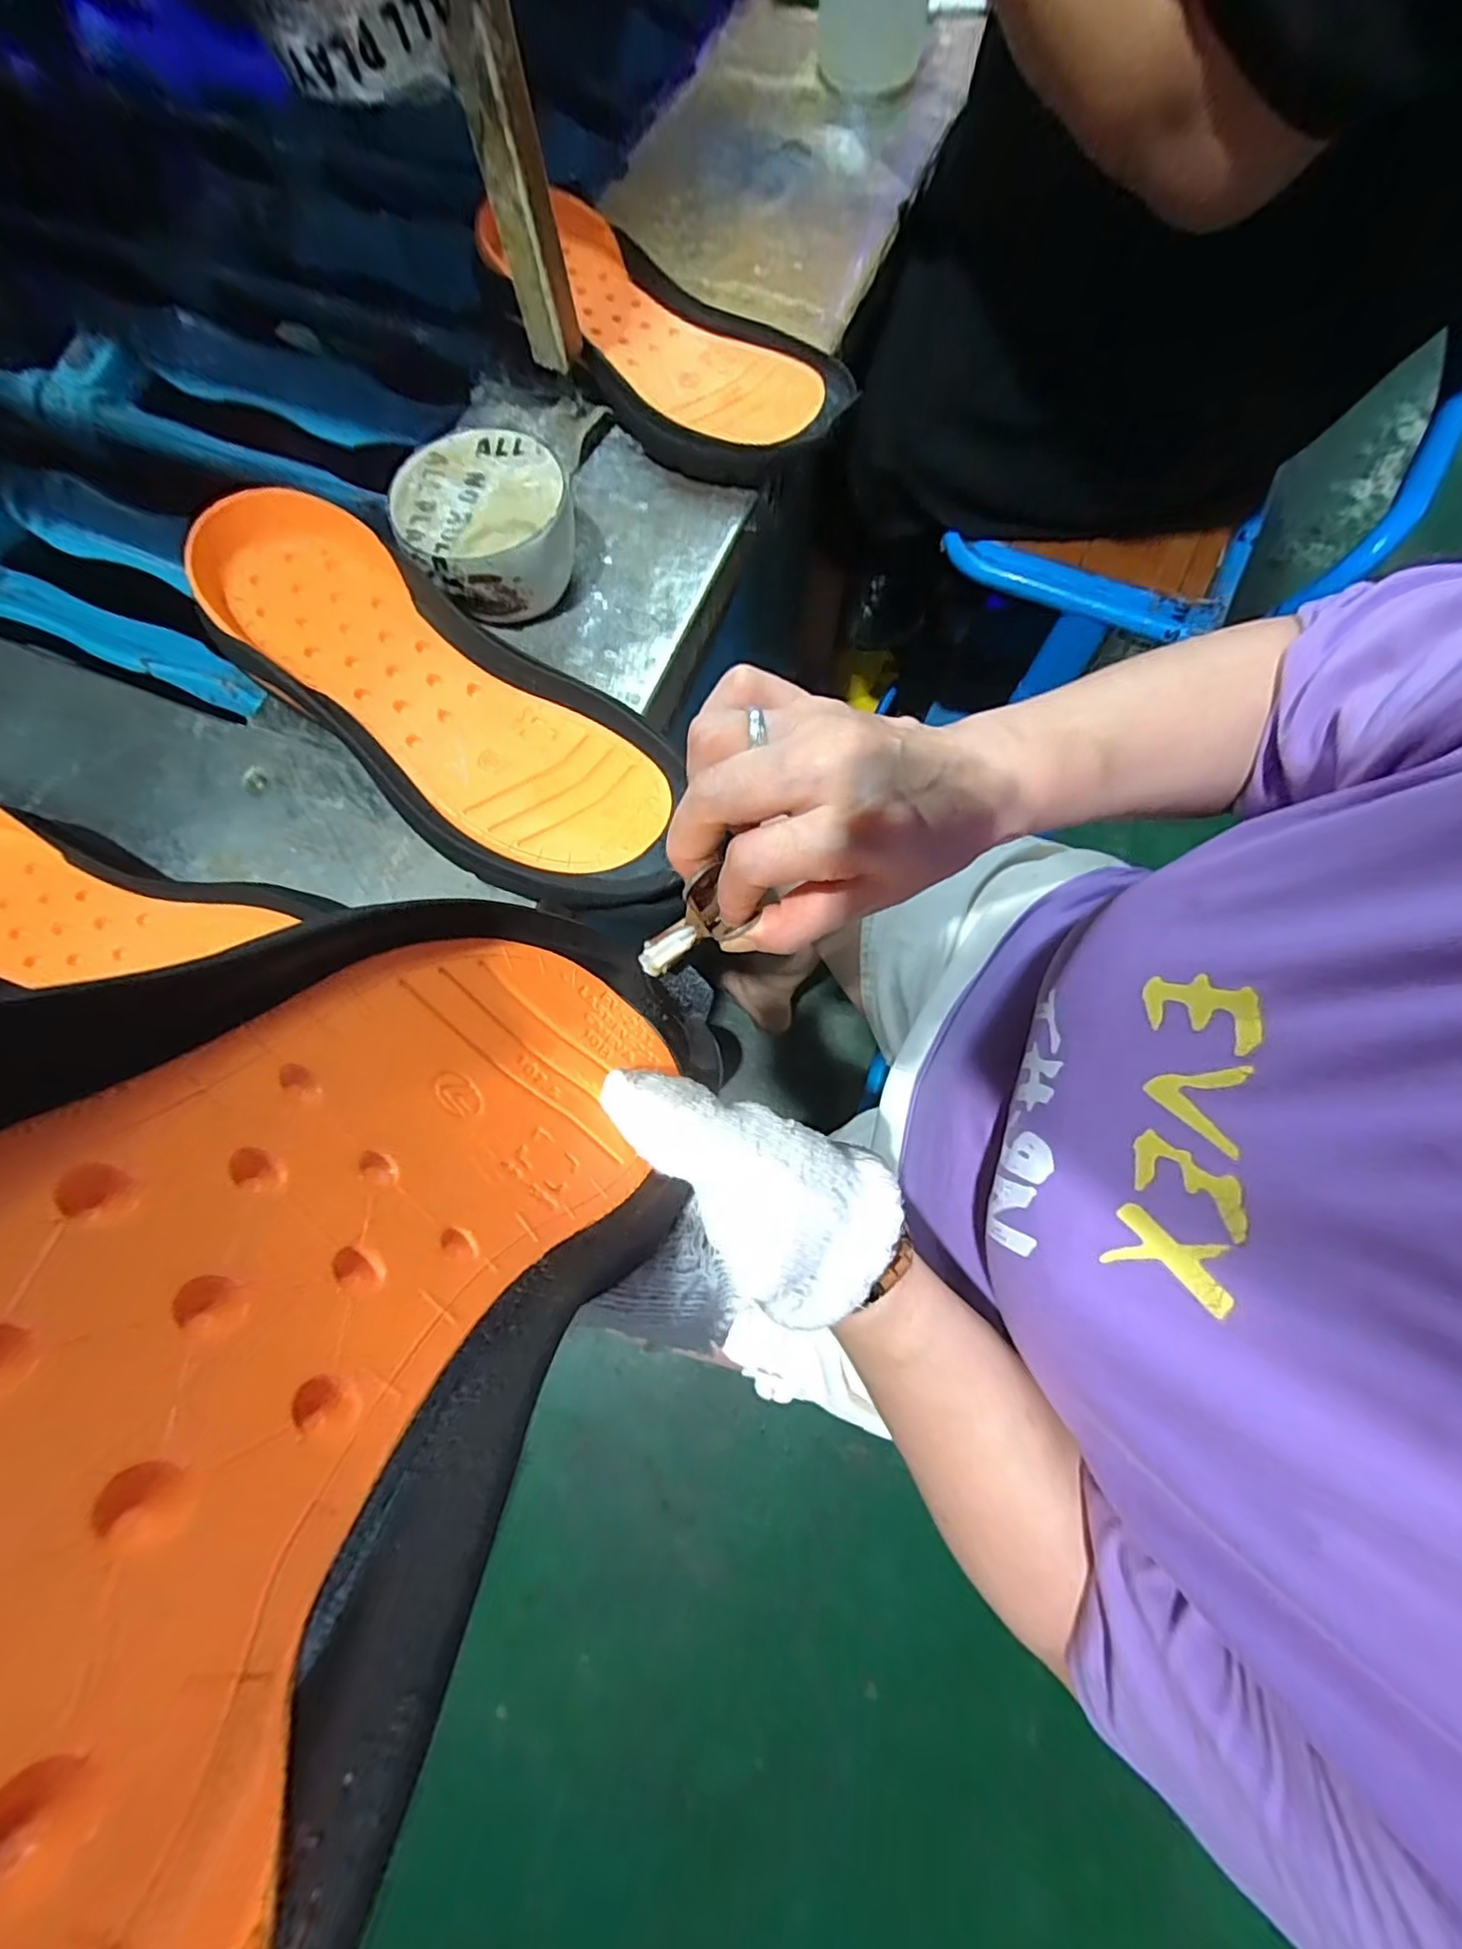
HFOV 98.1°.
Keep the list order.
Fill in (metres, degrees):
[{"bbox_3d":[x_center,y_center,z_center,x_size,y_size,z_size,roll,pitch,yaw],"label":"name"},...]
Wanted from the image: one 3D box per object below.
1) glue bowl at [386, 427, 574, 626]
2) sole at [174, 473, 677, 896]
[{"bbox_3d":[-0.151,-0.280,0.406,0.099,0.057,0.101,0,75,1],"label":"glue bowl"},{"bbox_3d":[-0.150,-0.145,0.336,0.311,0.038,0.124,33,78,9],"label":"sole"}]

